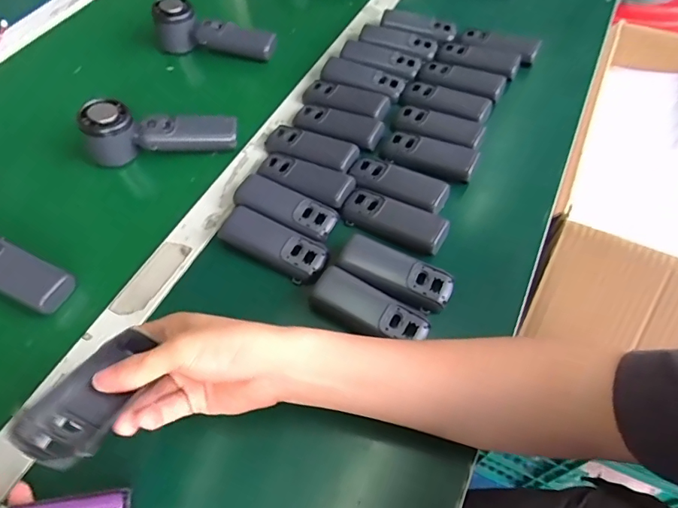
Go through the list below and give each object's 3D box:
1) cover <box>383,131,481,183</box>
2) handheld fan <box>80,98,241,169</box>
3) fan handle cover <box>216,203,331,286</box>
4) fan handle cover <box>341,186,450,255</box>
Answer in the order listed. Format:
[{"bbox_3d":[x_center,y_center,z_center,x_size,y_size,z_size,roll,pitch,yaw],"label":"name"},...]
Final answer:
[{"bbox_3d":[0.100,-0.110,0.537,0.100,0.016,0.039,18,57,12],"label":"cover"},{"bbox_3d":[-0.196,-0.143,0.542,0.157,0.057,0.044,-8,56,-6],"label":"handheld fan"},{"bbox_3d":[-0.063,-0.010,0.472,0.107,0.019,0.043,26,59,17],"label":"fan handle cover"},{"bbox_3d":[0.054,-0.034,0.487,0.104,0.015,0.036,25,59,16],"label":"fan handle cover"}]

